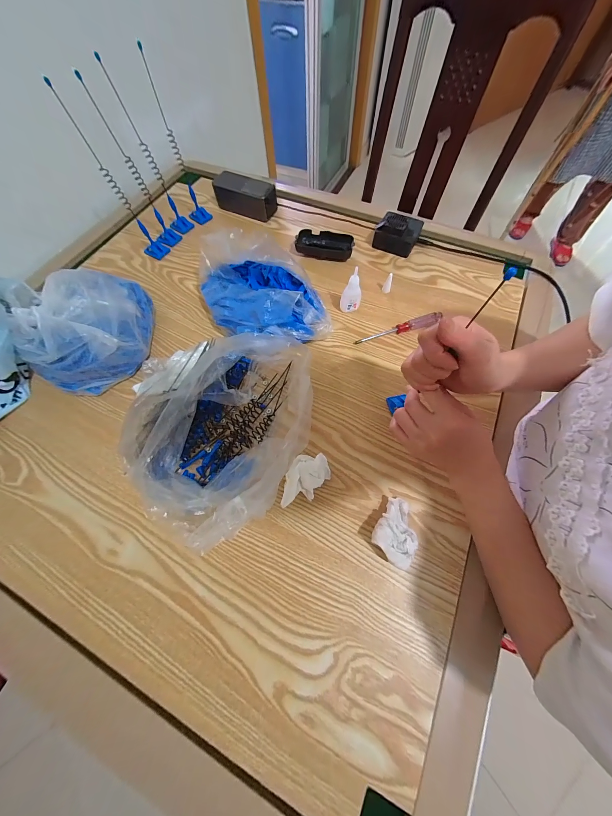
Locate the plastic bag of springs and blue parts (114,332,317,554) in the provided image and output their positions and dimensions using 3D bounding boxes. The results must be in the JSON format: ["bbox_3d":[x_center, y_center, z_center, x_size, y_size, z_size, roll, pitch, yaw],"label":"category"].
[{"bbox_3d":[-0.113,0.010,0.339,0.231,0.089,0.283,1,66,2],"label":"plastic bag of springs and blue parts"}]

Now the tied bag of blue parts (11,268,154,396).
[{"bbox_3d":[-0.318,-0.123,0.391,0.148,0.104,0.178,-12,66,-4],"label":"tied bag of blue parts"}]

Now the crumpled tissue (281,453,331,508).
[{"bbox_3d":[-0.004,0.091,0.332,0.045,0.031,0.074,38,72,16],"label":"crumpled tissue"}]

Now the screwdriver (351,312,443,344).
[{"bbox_3d":[0.153,-0.132,0.437,0.151,0.017,0.014,-16,67,-6],"label":"screwdriver"}]

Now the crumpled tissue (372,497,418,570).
[{"bbox_3d":[0.106,0.141,0.307,0.045,0.031,0.070,26,69,12],"label":"crumpled tissue"}]

